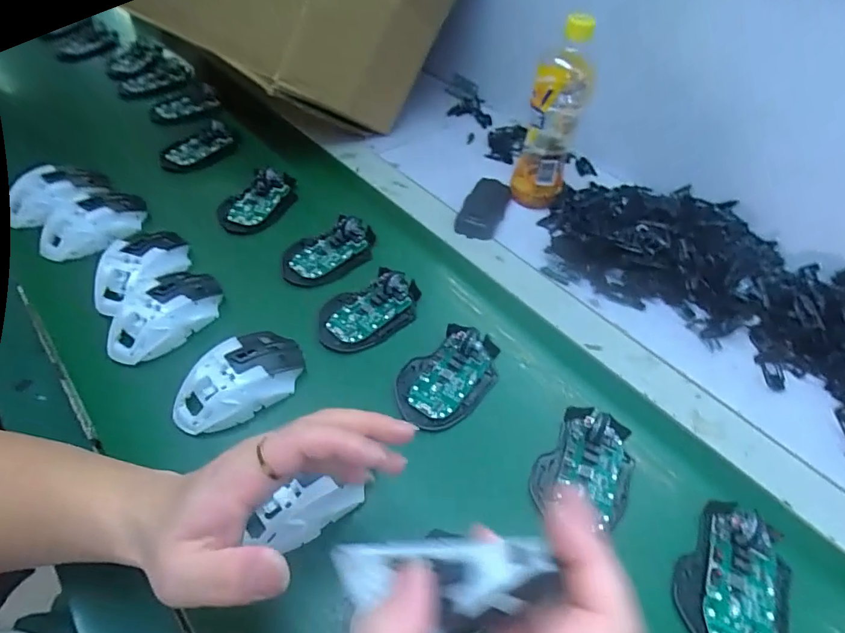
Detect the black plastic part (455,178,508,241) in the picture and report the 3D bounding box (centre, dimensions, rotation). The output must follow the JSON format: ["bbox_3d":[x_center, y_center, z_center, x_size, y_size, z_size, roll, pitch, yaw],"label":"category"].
[{"bbox_3d":[0.080,-0.145,0.634,0.051,0.020,0.123,15,53,13],"label":"black plastic part"}]

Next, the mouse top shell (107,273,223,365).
[{"bbox_3d":[-0.253,-0.005,0.473,0.055,0.033,0.114,31,58,24],"label":"mouse top shell"}]

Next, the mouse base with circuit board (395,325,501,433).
[{"bbox_3d":[0.025,0.054,0.458,0.114,0.019,0.073,-37,58,-25],"label":"mouse base with circuit board"}]

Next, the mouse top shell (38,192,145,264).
[{"bbox_3d":[-0.377,-0.109,0.552,0.066,0.034,0.117,29,58,23],"label":"mouse top shell"}]

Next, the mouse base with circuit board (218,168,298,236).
[{"bbox_3d":[-0.204,-0.150,0.610,0.078,0.020,0.118,27,57,22],"label":"mouse base with circuit board"}]

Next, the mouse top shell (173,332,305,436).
[{"bbox_3d":[-0.163,0.055,0.428,0.115,0.033,0.062,-34,57,-23],"label":"mouse top shell"}]

